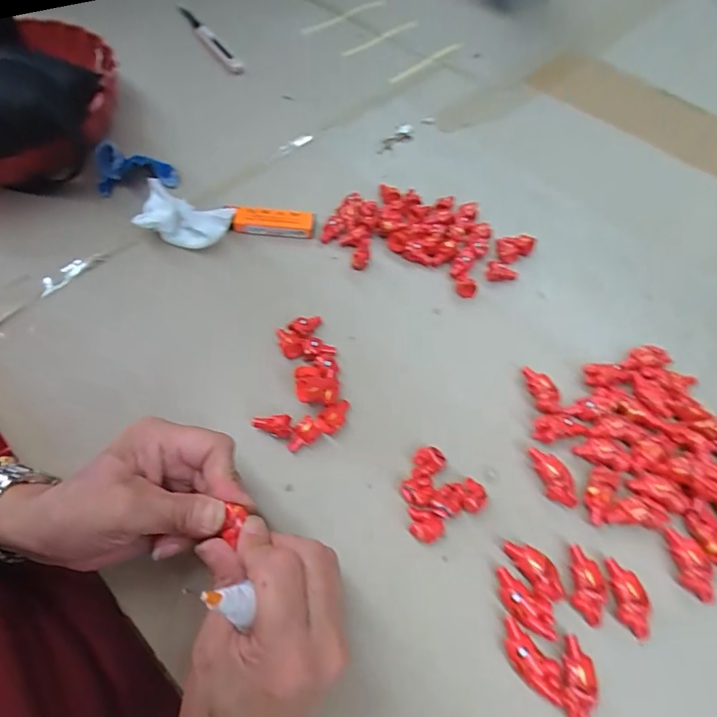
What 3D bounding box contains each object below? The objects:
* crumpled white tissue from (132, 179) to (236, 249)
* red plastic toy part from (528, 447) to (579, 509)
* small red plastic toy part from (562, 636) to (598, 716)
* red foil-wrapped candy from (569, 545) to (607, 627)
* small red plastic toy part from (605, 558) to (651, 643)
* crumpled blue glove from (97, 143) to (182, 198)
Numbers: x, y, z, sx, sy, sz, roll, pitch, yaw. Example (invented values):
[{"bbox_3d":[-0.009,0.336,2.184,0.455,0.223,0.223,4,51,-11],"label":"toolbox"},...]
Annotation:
[{"bbox_3d":[-0.143,-0.114,0.401,0.075,0.045,0.029,14,60,7],"label":"crumpled white tissue"},{"bbox_3d":[0.127,0.077,0.314,0.016,0.012,0.041,-15,61,-10],"label":"red plastic toy part"},{"bbox_3d":[0.118,0.175,0.261,0.016,0.015,0.041,11,60,6],"label":"small red plastic toy part"},{"bbox_3d":[0.134,0.132,0.281,0.019,0.010,0.039,12,60,6],"label":"red foil-wrapped candy"},{"bbox_3d":[0.157,0.139,0.280,0.017,0.015,0.041,0,59,-1],"label":"small red plastic toy part"},{"bbox_3d":[-0.203,-0.172,0.444,0.069,0.047,0.022,-4,58,-21],"label":"crumpled blue glove"}]

